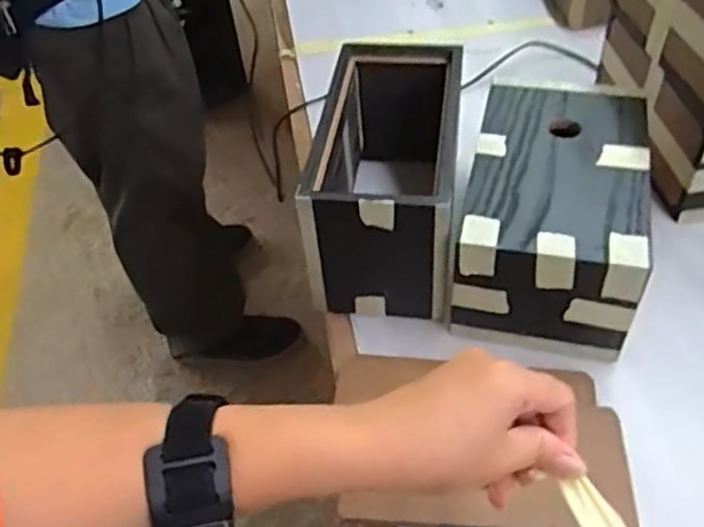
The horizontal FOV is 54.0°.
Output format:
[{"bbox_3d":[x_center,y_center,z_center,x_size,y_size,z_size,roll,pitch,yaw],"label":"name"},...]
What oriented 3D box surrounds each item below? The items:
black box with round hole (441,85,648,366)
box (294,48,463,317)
[{"bbox_3d":[0.166,-0.049,0.573,0.133,0.096,0.209,9,51,14],"label":"black box with round hole"},{"bbox_3d":[0.033,-0.079,0.606,0.109,0.124,0.220,3,50,9],"label":"box"}]

